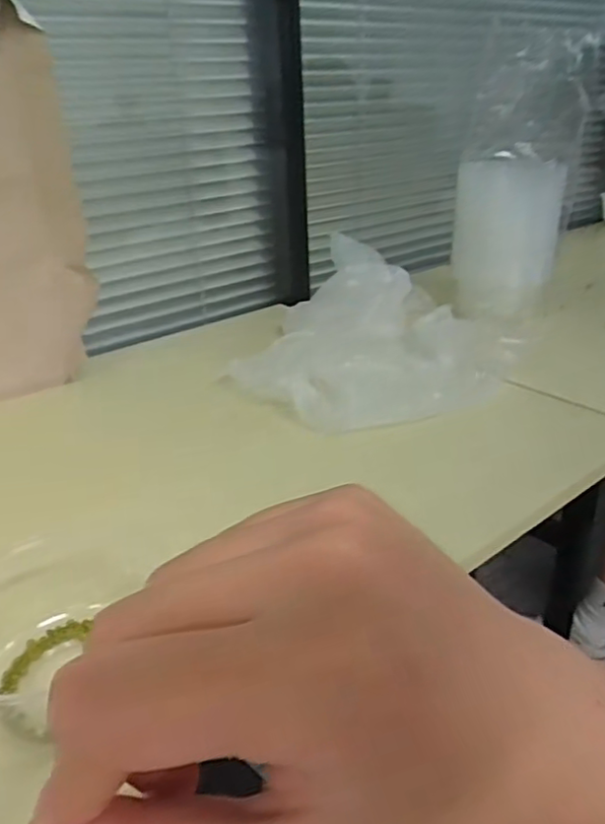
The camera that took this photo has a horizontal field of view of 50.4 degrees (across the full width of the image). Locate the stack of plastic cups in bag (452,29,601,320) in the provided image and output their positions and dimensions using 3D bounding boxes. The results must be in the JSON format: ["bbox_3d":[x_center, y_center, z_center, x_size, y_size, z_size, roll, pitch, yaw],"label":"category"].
[{"bbox_3d":[0.275,-0.301,0.840,0.138,0.297,0.146,5,28,13],"label":"stack of plastic cups in bag"}]

